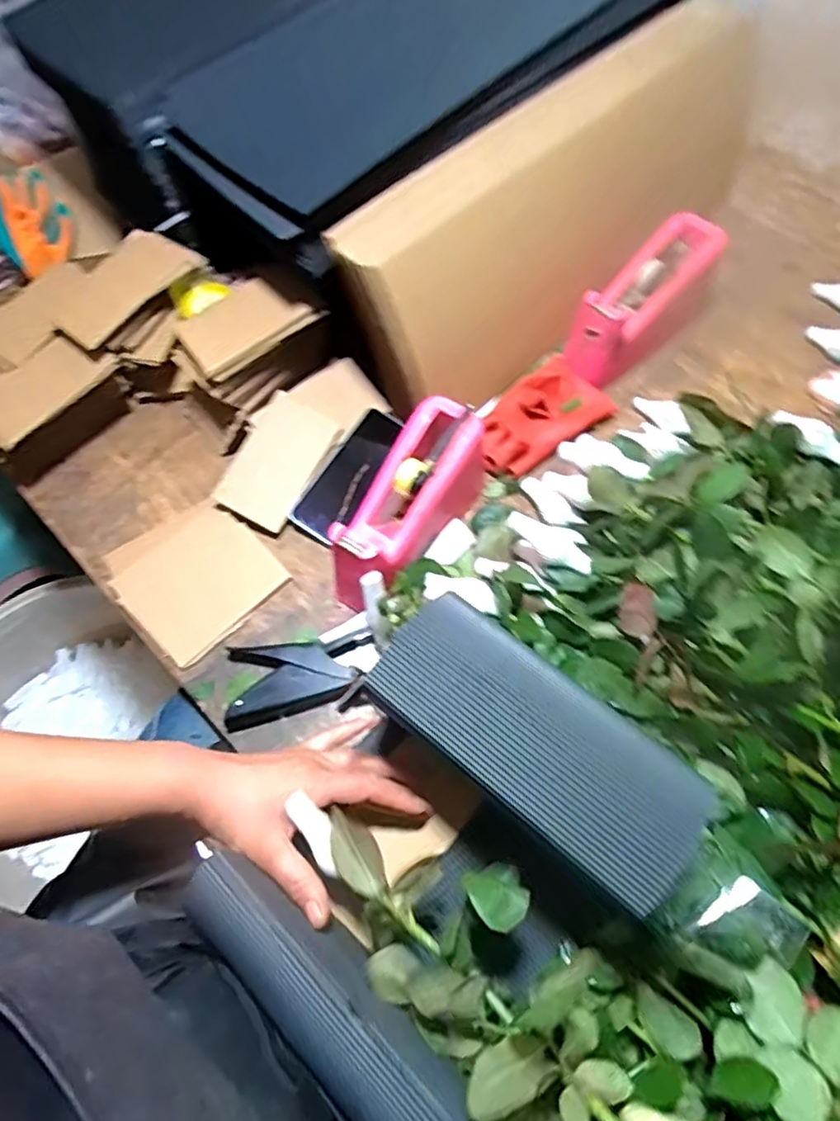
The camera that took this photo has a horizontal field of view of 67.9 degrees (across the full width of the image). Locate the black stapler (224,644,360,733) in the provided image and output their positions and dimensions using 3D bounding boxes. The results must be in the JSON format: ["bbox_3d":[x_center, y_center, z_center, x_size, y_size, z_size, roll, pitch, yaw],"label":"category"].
[{"bbox_3d":[-0.122,0.116,0.590,0.120,0.025,0.072,-5,66,0],"label":"black stapler"}]

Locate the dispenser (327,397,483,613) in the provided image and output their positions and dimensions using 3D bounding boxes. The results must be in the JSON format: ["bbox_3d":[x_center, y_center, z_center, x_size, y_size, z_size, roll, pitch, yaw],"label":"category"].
[{"bbox_3d":[-0.014,-0.052,0.610,0.075,0.103,0.198,34,72,16],"label":"dispenser"}]

